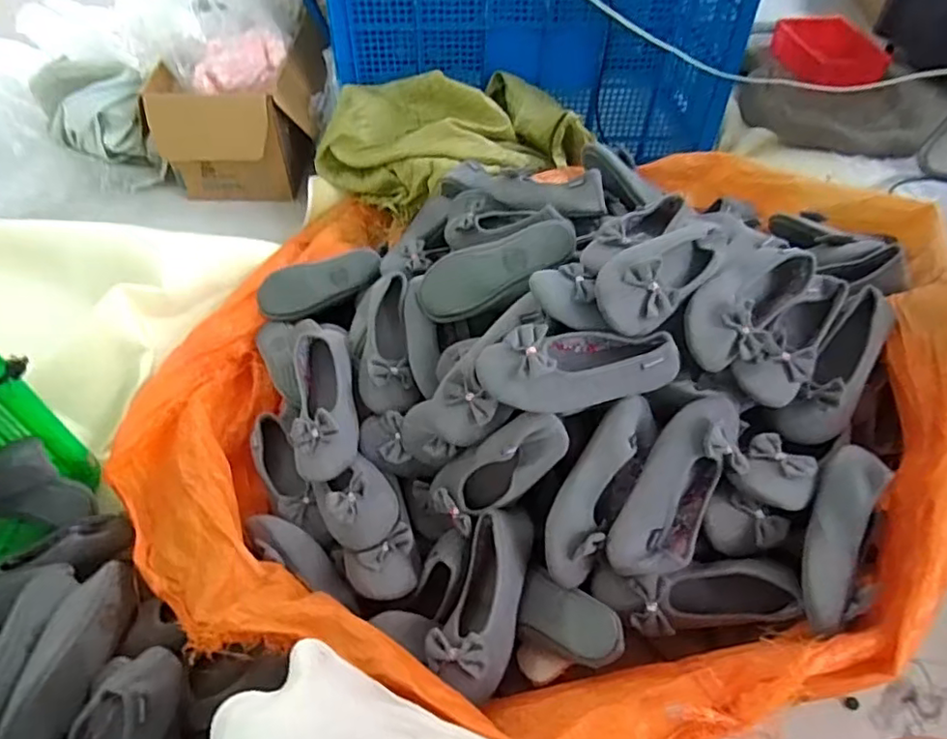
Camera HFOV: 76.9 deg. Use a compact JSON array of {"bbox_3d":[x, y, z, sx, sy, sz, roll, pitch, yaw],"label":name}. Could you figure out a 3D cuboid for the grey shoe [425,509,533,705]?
[{"bbox_3d":[0.023,0.262,0.716,0.089,0.065,0.191,18,52,14],"label":"grey shoe"}]

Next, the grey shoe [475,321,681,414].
[{"bbox_3d":[0.123,-0.008,0.718,0.232,0.061,0.091,-12,52,-10],"label":"grey shoe"}]

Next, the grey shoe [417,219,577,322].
[{"bbox_3d":[0.032,-0.140,0.874,0.240,0.095,0.056,-14,9,26],"label":"grey shoe"}]

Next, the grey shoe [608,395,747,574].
[{"bbox_3d":[0.245,0.137,0.705,0.092,0.056,0.246,30,74,22],"label":"grey shoe"}]

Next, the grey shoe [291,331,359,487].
[{"bbox_3d":[-0.219,0.044,0.864,0.091,0.062,0.234,-8,64,-7],"label":"grey shoe"}]

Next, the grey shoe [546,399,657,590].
[{"bbox_3d":[0.151,0.142,0.726,0.070,0.066,0.240,26,73,20],"label":"grey shoe"}]

